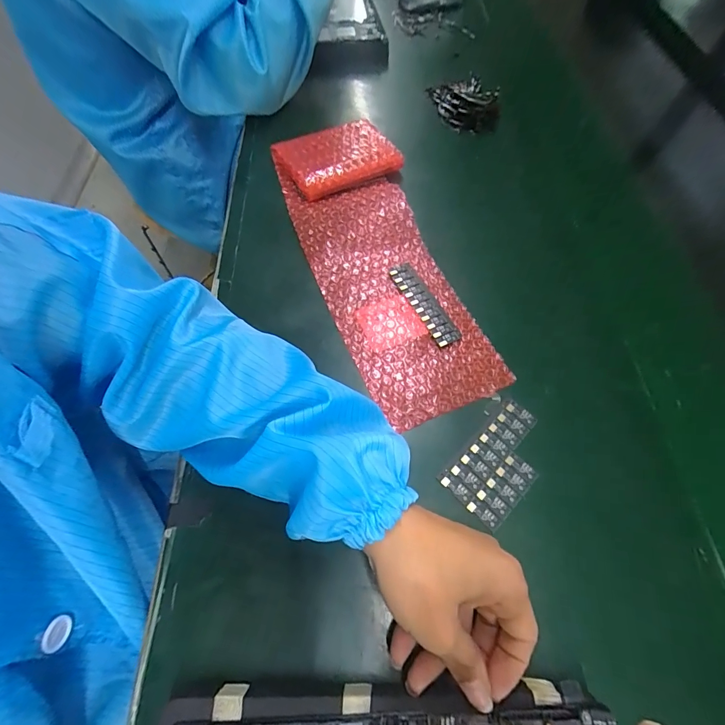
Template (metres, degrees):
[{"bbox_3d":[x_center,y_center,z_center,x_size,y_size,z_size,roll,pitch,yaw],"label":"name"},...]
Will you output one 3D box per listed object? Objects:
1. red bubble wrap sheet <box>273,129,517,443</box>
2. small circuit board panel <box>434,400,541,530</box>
[{"bbox_3d":[0.010,-0.118,0.363,0.129,0.024,0.354,-16,64,-8],"label":"red bubble wrap sheet"},{"bbox_3d":[0.108,0.076,0.279,0.091,0.004,0.052,-40,71,-19],"label":"small circuit board panel"}]

